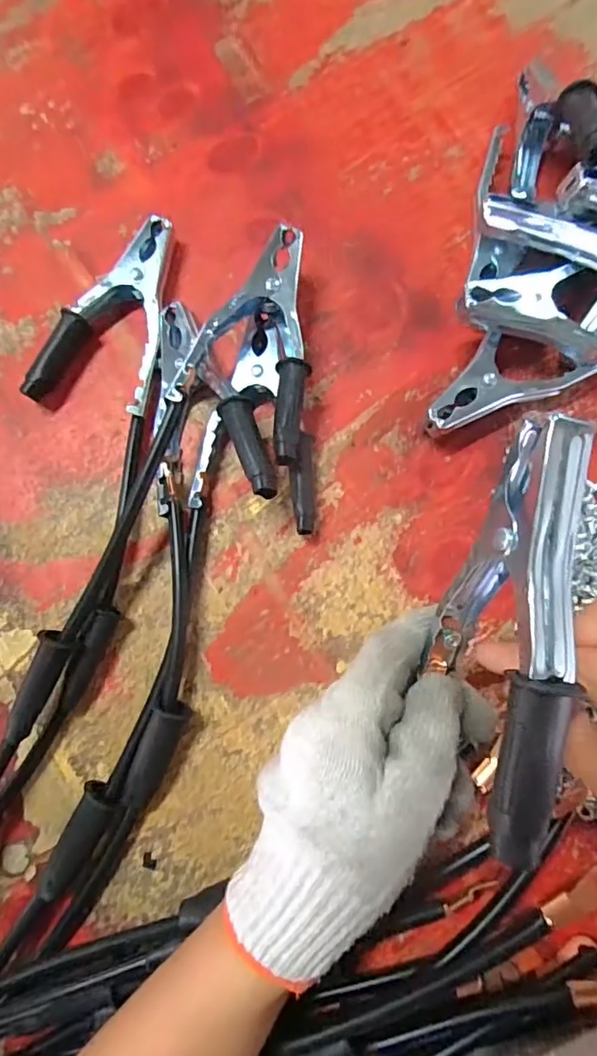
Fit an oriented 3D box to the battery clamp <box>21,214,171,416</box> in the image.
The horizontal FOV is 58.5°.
[{"bbox_3d":[-0.123,-0.142,0.354,0.075,0.024,0.131,11,81,3],"label":"battery clamp"}]

